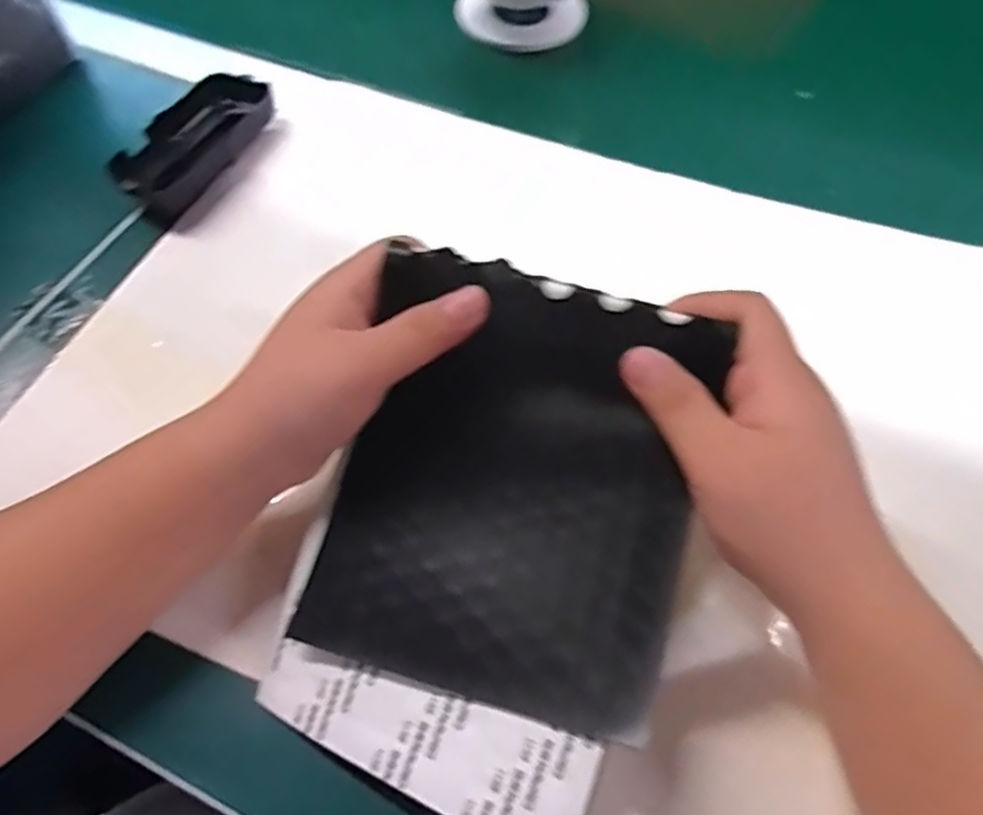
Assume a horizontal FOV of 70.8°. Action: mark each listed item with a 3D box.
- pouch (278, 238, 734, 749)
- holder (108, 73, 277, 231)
[{"bbox_3d":[0.007,0.028,0.256,0.129,0.016,0.149,14,86,9],"label":"pouch"},{"bbox_3d":[-0.182,-0.166,0.427,0.042,0.030,0.111,29,72,18],"label":"holder"}]

